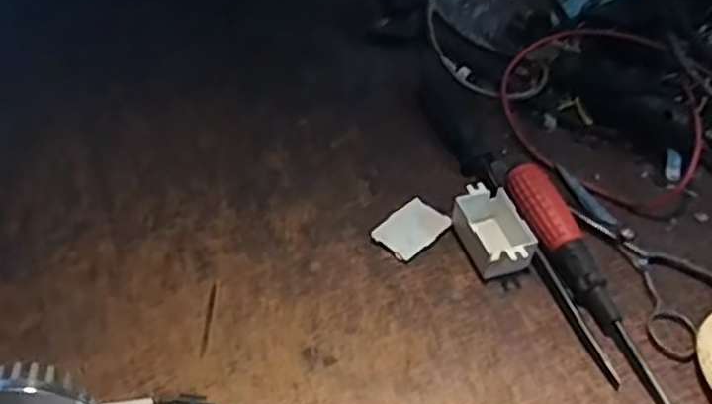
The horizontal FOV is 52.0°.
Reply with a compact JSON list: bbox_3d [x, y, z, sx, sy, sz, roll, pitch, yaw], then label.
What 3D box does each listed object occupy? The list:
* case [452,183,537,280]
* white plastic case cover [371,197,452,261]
[{"bbox_3d":[0.072,0.015,0.382,0.030,0.021,0.051,-14,49,-13],"label":"case"},{"bbox_3d":[0.029,0.014,0.392,0.038,0.004,0.027,-36,57,-29],"label":"white plastic case cover"}]

